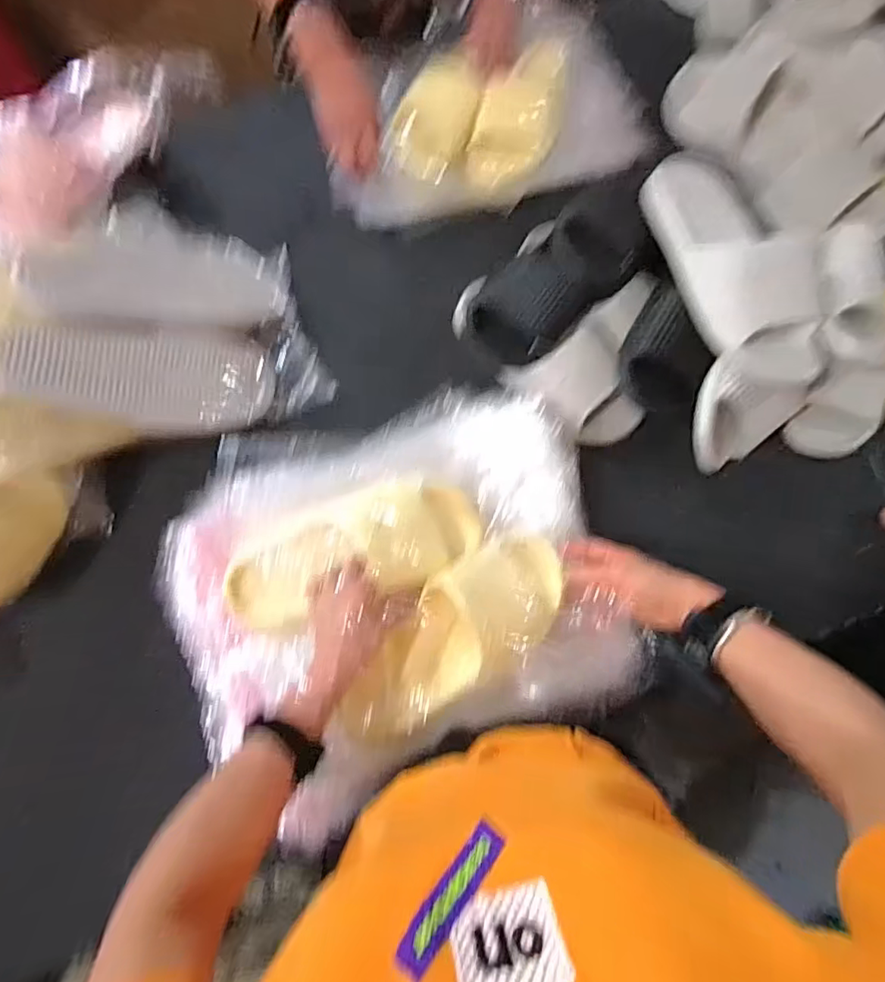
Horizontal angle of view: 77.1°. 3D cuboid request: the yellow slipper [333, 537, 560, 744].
[{"bbox_3d":[0.016,0.139,0.534,0.251,0.065,0.107,-41,76,-9],"label":"yellow slipper"}]

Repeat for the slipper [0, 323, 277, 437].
[{"bbox_3d":[-0.338,-0.128,0.635,0.277,0.057,0.118,0,71,-25],"label":"slipper"}]

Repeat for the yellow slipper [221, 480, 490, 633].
[{"bbox_3d":[-0.094,0.060,0.557,0.264,0.068,0.103,-17,73,-2],"label":"yellow slipper"}]

